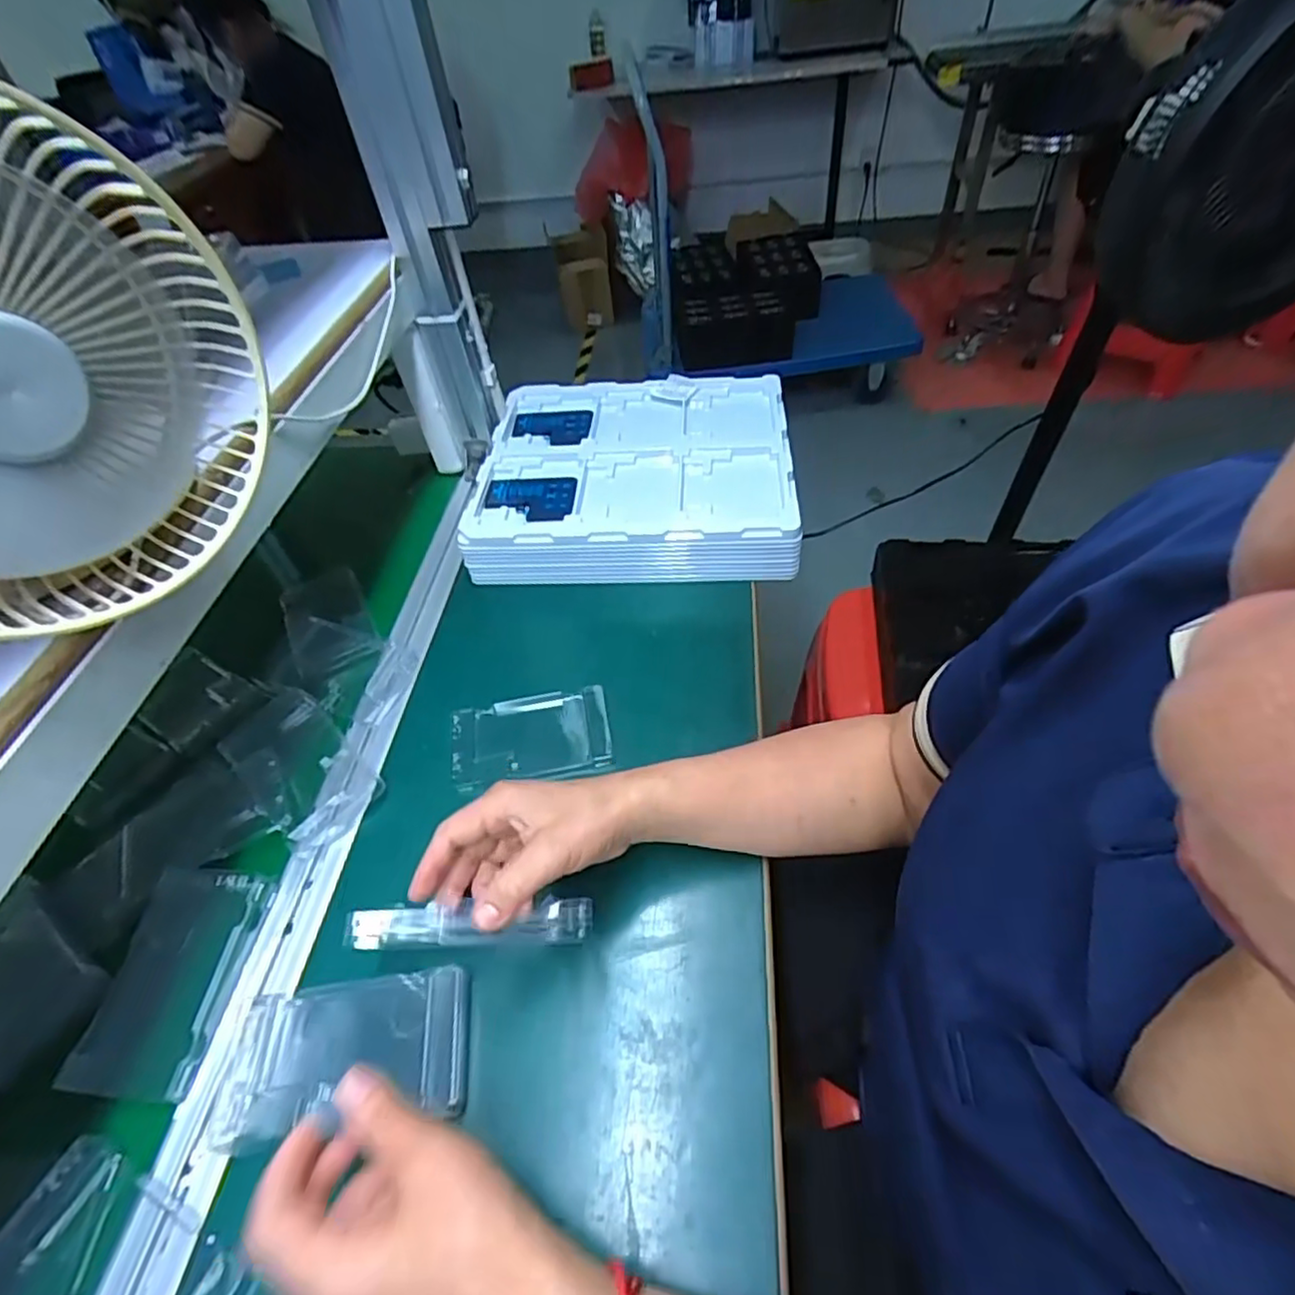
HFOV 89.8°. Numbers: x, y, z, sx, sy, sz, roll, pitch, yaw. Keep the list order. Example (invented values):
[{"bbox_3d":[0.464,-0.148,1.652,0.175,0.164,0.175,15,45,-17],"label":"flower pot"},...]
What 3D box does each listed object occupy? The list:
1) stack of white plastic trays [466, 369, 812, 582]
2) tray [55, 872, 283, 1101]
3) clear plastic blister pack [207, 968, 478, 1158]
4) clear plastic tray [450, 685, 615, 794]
[{"bbox_3d":[-0.013,-0.187,0.700,0.317,0.064,0.271,-1,49,6],"label":"stack of white plastic trays"},{"bbox_3d":[-0.301,0.207,0.413,0.073,0.020,0.126,0,49,7],"label":"tray"},{"bbox_3d":[-0.175,0.229,0.372,0.136,0.020,0.082,-7,49,0],"label":"clear plastic blister pack"},{"bbox_3d":[-0.093,0.072,0.524,0.123,0.018,0.077,-11,49,-3],"label":"clear plastic tray"}]

